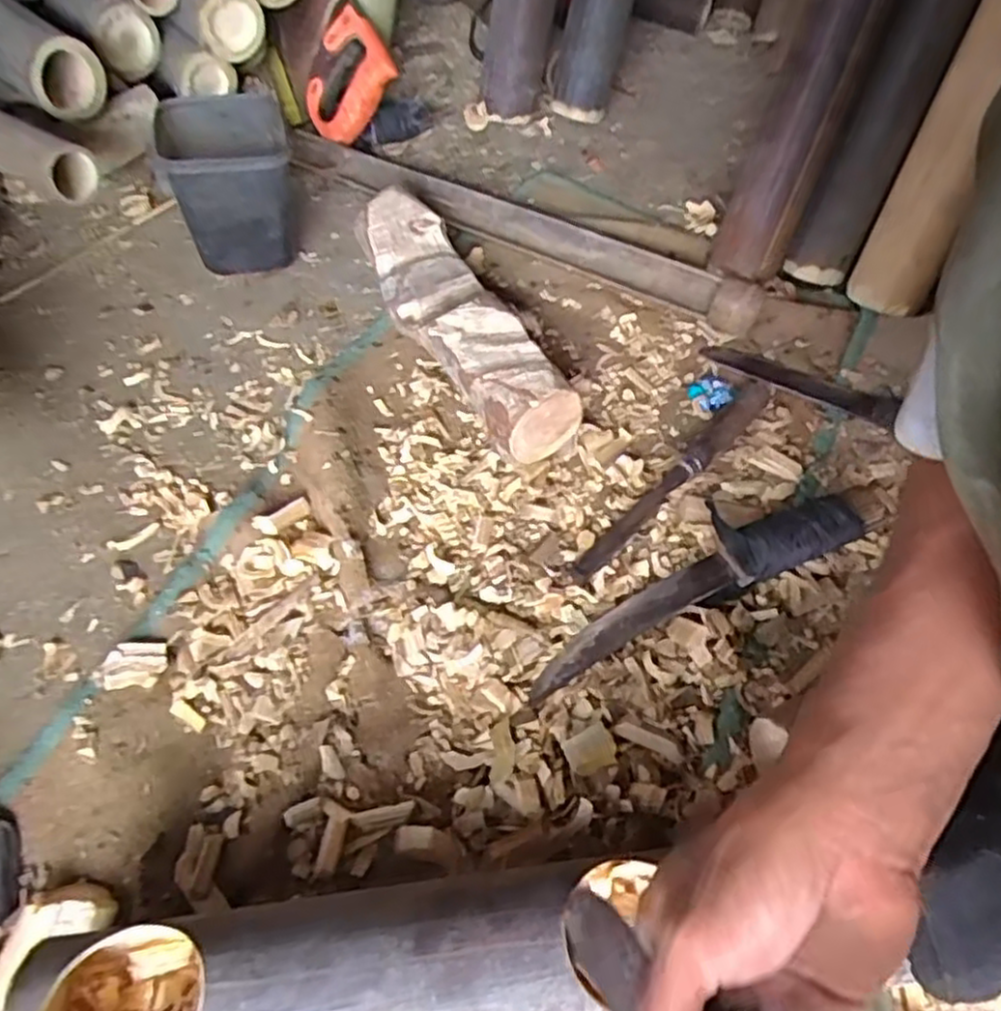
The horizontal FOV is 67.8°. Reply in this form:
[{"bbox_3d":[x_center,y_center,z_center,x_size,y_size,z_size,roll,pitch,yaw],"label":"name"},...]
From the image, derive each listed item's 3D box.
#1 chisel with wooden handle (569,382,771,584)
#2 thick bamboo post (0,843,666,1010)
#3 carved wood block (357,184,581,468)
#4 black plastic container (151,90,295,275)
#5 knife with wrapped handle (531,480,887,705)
[{"bbox_3d":[0.143,-0.027,0.597,0.024,0.028,0.252,38,63,22],"label":"chisel with wooden handle"},{"bbox_3d":[-0.068,0.238,0.380,0.321,0.076,0.081,-8,56,-6],"label":"thick bamboo post"},{"bbox_3d":[-0.042,-0.166,0.665,0.085,0.068,0.316,-25,60,-17],"label":"carved wood block"},{"bbox_3d":[-0.254,-0.299,0.714,0.114,0.136,0.129,-15,57,-10],"label":"black plastic container"},{"bbox_3d":[0.147,0.044,0.545,0.292,0.032,0.066,-21,58,-14],"label":"knife with wrapped handle"}]

